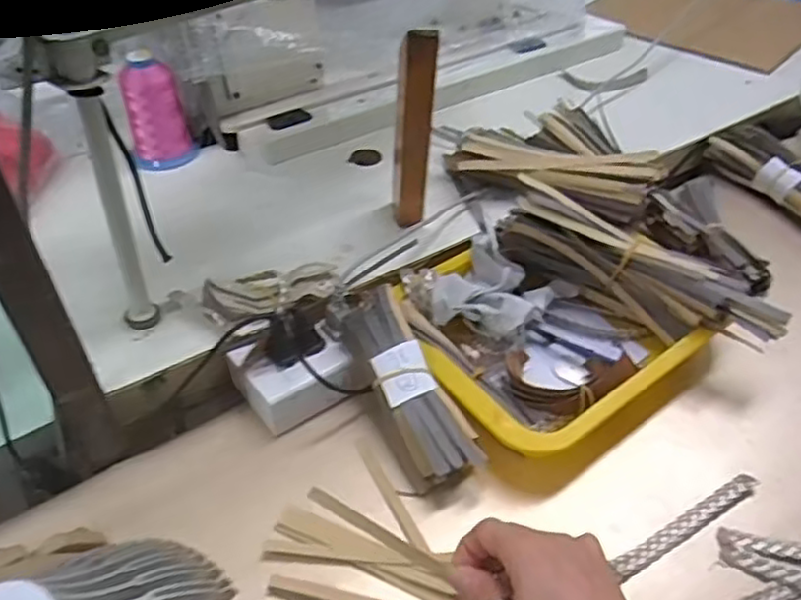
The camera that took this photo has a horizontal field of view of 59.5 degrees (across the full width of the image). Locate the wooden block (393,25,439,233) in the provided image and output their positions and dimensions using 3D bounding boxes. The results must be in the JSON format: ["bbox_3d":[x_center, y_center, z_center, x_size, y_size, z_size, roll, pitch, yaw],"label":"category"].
[{"bbox_3d":[0.011,-0.140,0.607,0.030,0.191,0.022,3,44,2],"label":"wooden block"}]

